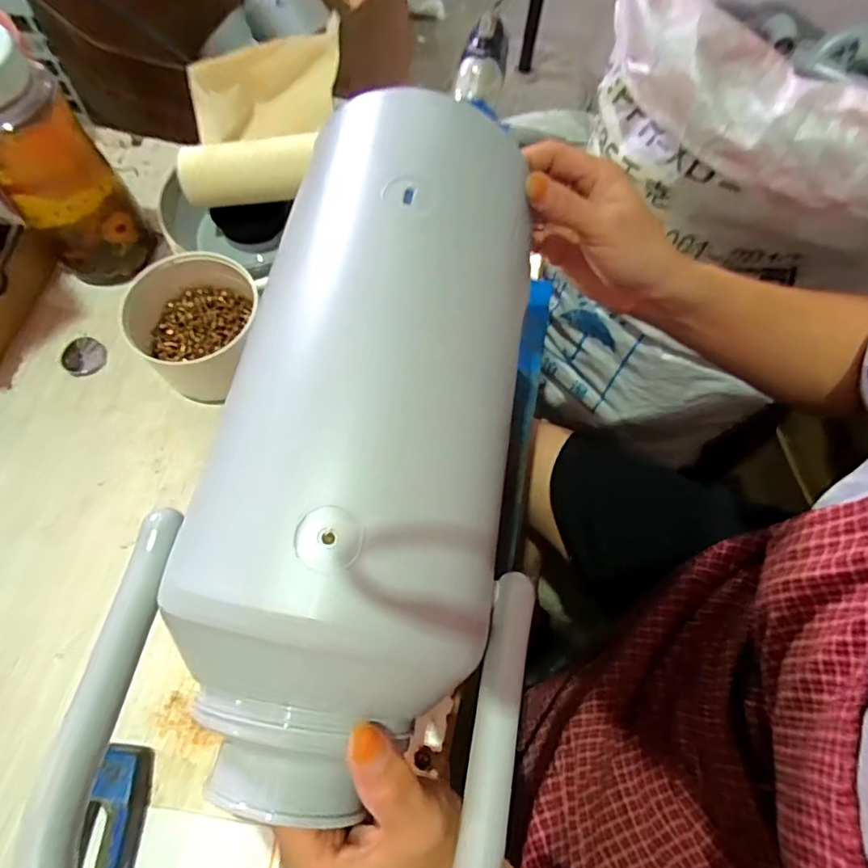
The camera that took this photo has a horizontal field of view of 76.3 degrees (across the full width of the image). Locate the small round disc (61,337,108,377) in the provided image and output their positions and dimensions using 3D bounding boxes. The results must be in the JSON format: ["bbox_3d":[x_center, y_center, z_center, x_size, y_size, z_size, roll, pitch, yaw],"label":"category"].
[{"bbox_3d":[-0.326,-0.073,0.515,0.037,0.004,0.041,-42,75,-17],"label":"small round disc"}]

